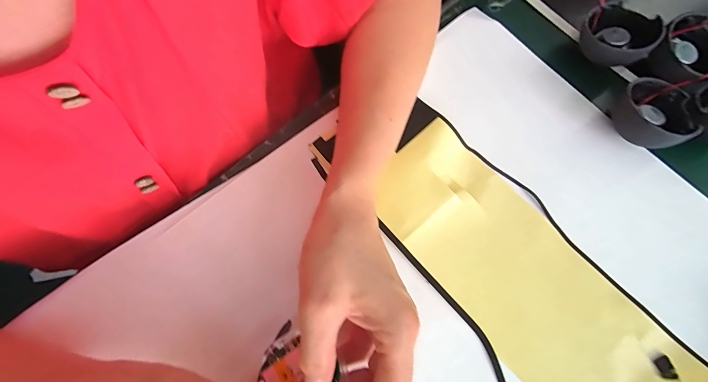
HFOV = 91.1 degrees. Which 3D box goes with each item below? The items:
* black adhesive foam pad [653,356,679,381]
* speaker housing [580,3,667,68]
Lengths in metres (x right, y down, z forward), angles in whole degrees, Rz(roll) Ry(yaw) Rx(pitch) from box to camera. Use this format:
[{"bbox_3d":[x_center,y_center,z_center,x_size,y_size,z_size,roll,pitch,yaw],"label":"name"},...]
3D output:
[{"bbox_3d":[0.228,0.130,0.252,0.012,0.004,0.016,-15,72,-7],"label":"black adhesive foam pad"},{"bbox_3d":[0.239,-0.141,0.321,0.057,0.044,0.061,0,73,0],"label":"speaker housing"}]

